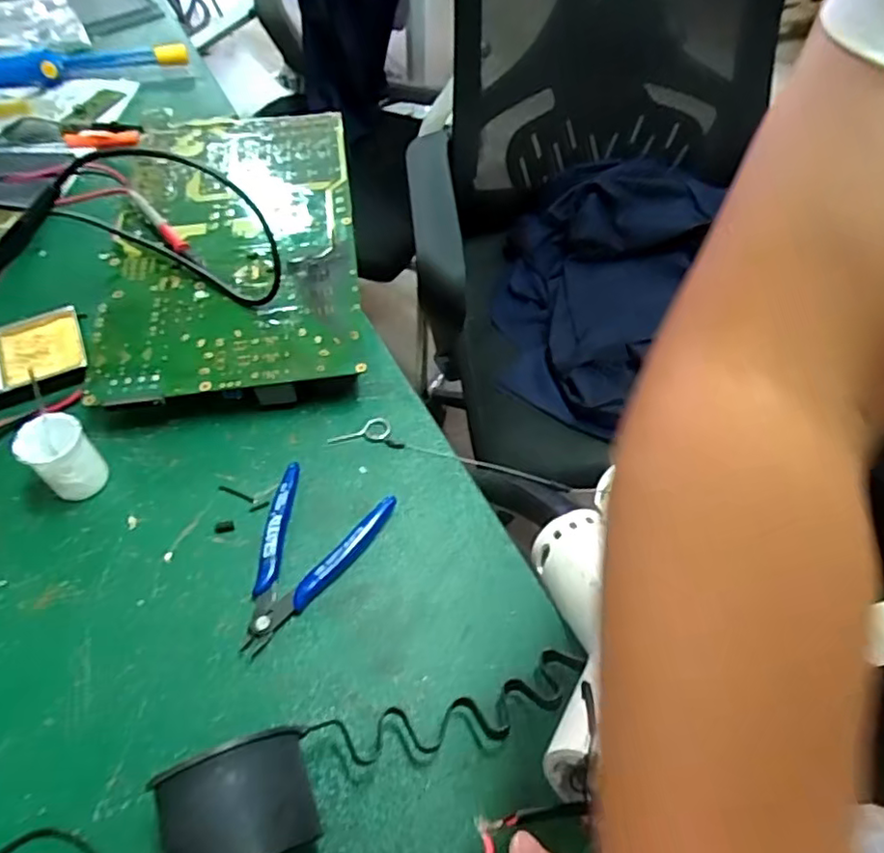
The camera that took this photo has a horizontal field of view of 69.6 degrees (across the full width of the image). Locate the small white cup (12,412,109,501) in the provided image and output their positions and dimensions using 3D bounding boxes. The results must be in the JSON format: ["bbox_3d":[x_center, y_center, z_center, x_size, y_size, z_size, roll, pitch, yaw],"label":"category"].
[{"bbox_3d":[-0.244,0.021,0.414,0.040,0.053,0.037,0,55,1],"label":"small white cup"}]

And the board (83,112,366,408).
[{"bbox_3d":[-0.177,-0.156,0.540,0.199,0.044,0.331,-7,55,-4],"label":"board"}]

